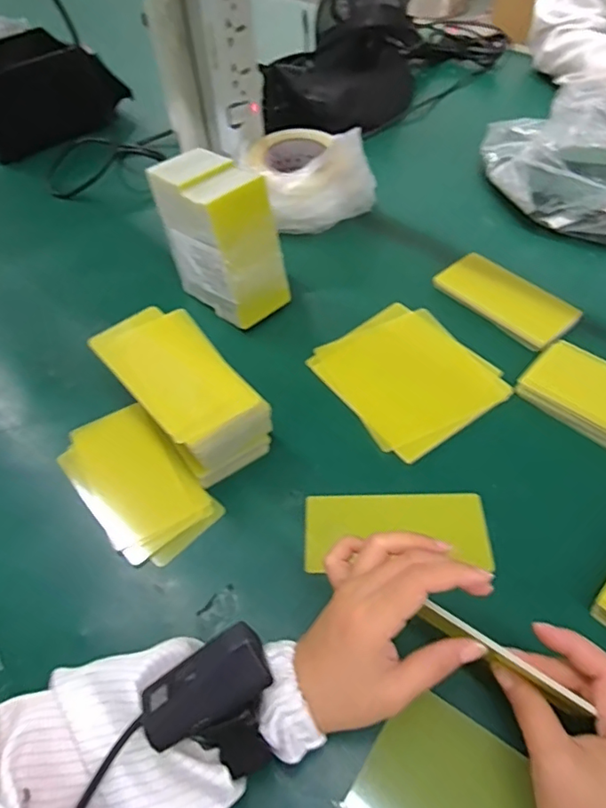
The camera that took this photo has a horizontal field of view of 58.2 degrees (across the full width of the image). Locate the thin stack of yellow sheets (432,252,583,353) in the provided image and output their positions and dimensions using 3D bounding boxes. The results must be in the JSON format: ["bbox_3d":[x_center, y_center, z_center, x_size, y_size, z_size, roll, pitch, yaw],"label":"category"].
[{"bbox_3d":[0.221,-0.116,0.594,0.078,0.008,0.146,-35,59,-18],"label":"thin stack of yellow sheets"}]

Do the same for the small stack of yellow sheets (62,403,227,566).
[{"bbox_3d":[-0.145,0.067,0.475,0.087,0.011,0.155,-35,57,-21],"label":"small stack of yellow sheets"}]

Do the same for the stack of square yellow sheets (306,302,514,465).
[{"bbox_3d":[0.102,-0.030,0.539,0.145,0.006,0.160,-31,56,-18],"label":"stack of square yellow sheets"}]

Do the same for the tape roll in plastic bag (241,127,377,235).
[{"bbox_3d":[0.002,-0.297,0.694,0.137,0.076,0.143,-2,52,3],"label":"tape roll in plastic bag"}]

